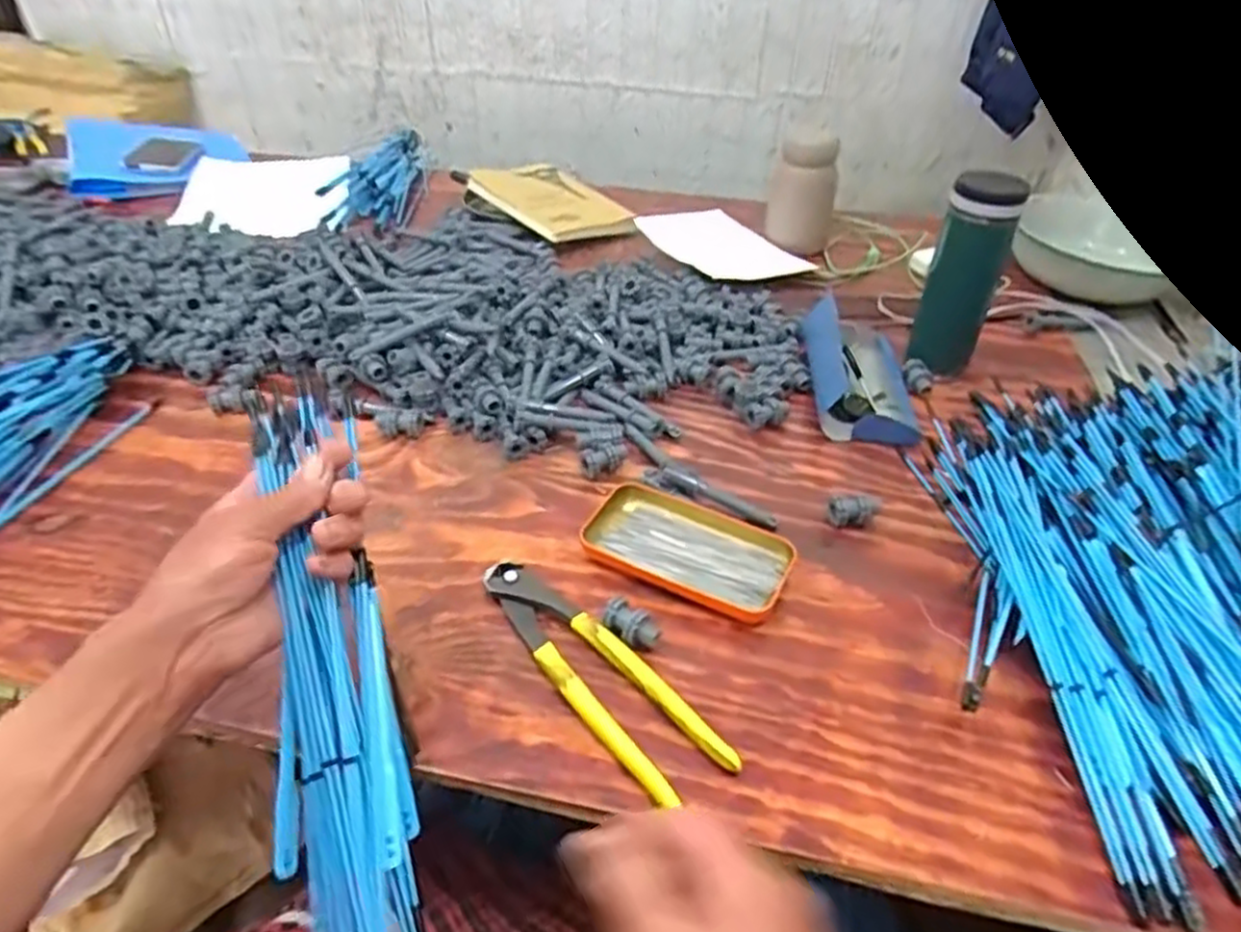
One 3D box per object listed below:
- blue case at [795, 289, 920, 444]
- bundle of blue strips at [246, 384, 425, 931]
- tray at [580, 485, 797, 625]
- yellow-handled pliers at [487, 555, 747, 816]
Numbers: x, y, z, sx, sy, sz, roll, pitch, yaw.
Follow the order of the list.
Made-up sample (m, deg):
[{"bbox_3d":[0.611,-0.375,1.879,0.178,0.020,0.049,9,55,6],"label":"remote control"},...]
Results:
[{"bbox_3d":[0.228,-0.096,0.716,0.091,0.038,0.189,3,40,2],"label":"blue case"},{"bbox_3d":[-0.168,0.112,0.422,0.076,0.053,0.319,-10,81,-12],"label":"bundle of blue strips"},{"bbox_3d":[0.050,0.058,0.550,0.144,0.015,0.084,20,43,20],"label":"tray"},{"bbox_3d":[-0.017,0.125,0.472,0.055,0.017,0.200,-28,49,-31],"label":"yellow-handled pliers"}]

